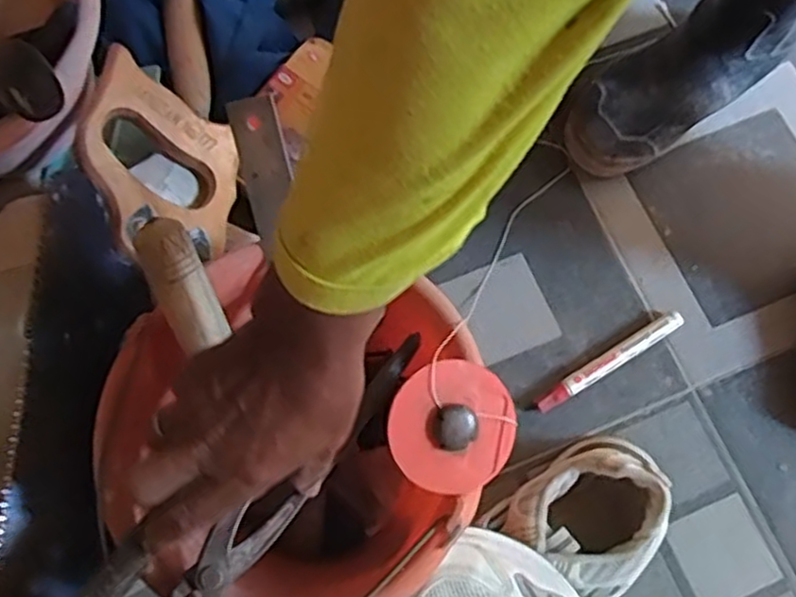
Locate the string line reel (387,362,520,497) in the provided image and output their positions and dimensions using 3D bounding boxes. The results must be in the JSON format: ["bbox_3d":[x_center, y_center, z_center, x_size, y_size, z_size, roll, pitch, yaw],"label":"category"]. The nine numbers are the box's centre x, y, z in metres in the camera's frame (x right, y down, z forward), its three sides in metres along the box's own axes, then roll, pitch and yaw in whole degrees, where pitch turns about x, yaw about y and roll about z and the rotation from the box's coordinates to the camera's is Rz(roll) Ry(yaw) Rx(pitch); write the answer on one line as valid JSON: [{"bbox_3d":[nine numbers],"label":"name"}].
[{"bbox_3d":[0.031,0.075,0.432,0.074,0.024,0.074,0,90,-13],"label":"string line reel"}]

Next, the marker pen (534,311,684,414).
[{"bbox_3d":[0.176,0.052,0.609,0.141,0.015,0.017,-30,76,-11],"label":"marker pen"}]

